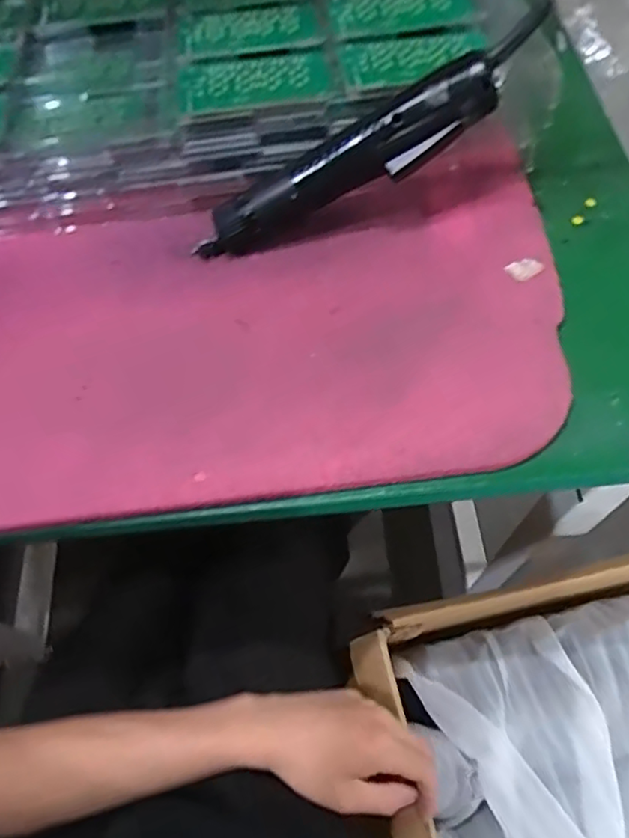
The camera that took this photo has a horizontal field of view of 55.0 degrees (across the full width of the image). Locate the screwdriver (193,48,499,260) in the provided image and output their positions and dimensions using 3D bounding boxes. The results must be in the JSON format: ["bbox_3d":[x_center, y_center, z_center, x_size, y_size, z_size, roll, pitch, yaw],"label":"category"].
[{"bbox_3d":[0.014,-0.165,0.401,0.214,0.033,0.043,-24,62,18],"label":"screwdriver"}]

